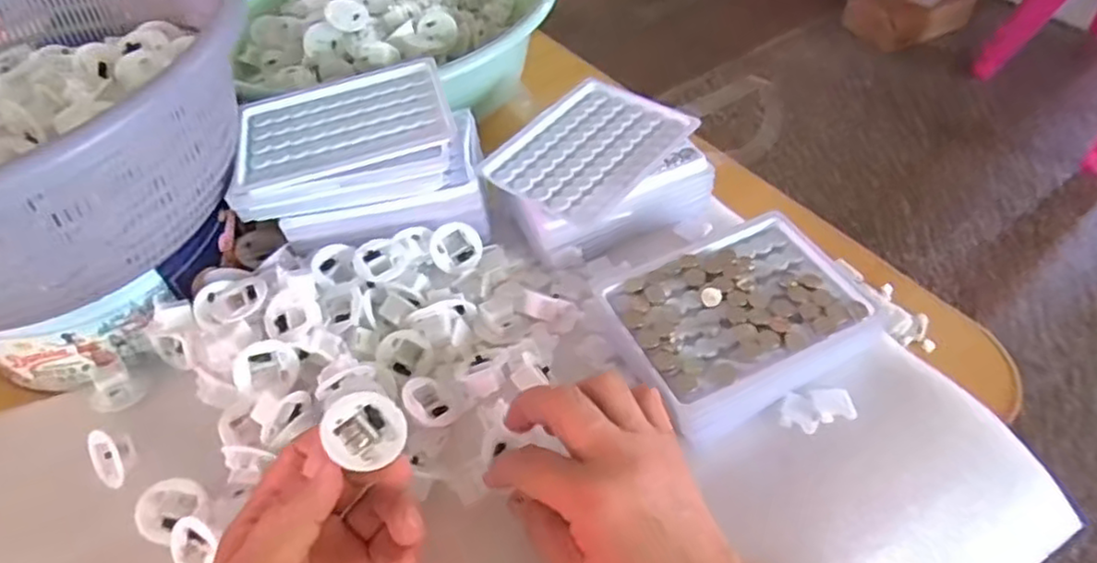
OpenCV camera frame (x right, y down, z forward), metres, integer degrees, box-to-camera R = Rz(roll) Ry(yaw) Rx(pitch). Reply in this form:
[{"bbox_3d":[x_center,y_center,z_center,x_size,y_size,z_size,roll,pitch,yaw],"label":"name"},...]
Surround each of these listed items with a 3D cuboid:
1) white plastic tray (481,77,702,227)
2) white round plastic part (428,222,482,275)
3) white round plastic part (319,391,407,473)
[{"bbox_3d":[0.028,-0.093,0.456,0.095,0.006,0.127,32,60,27],"label":"white plastic tray"},{"bbox_3d":[-0.060,-0.021,0.436,0.032,0.016,0.032,-15,87,-13],"label":"white round plastic part"},{"bbox_3d":[-0.074,0.061,0.276,0.029,0.012,0.031,-17,59,-29],"label":"white round plastic part"}]

